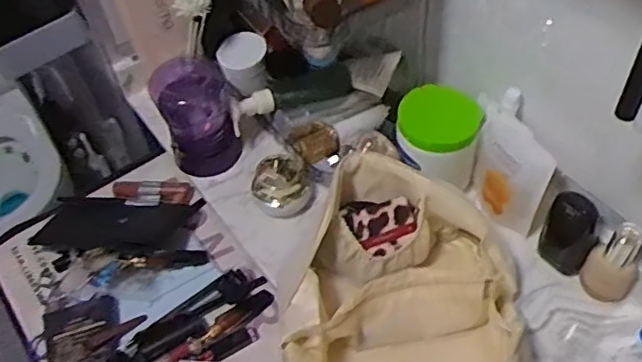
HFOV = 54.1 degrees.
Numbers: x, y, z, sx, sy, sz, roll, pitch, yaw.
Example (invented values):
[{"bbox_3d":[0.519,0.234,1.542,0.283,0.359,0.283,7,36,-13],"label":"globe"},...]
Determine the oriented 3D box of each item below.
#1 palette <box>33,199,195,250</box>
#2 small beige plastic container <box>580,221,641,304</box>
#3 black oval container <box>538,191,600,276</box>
[{"bbox_3d":[-0.263,0.055,0.795,0.174,0.020,0.084,4,52,8],"label":"palette"},{"bbox_3d":[0.301,0.083,0.639,0.035,0.103,0.046,-30,55,-17],"label":"small beige plastic container"},{"bbox_3d":[0.260,0.059,0.662,0.049,0.111,0.031,13,54,15],"label":"black oval container"}]

